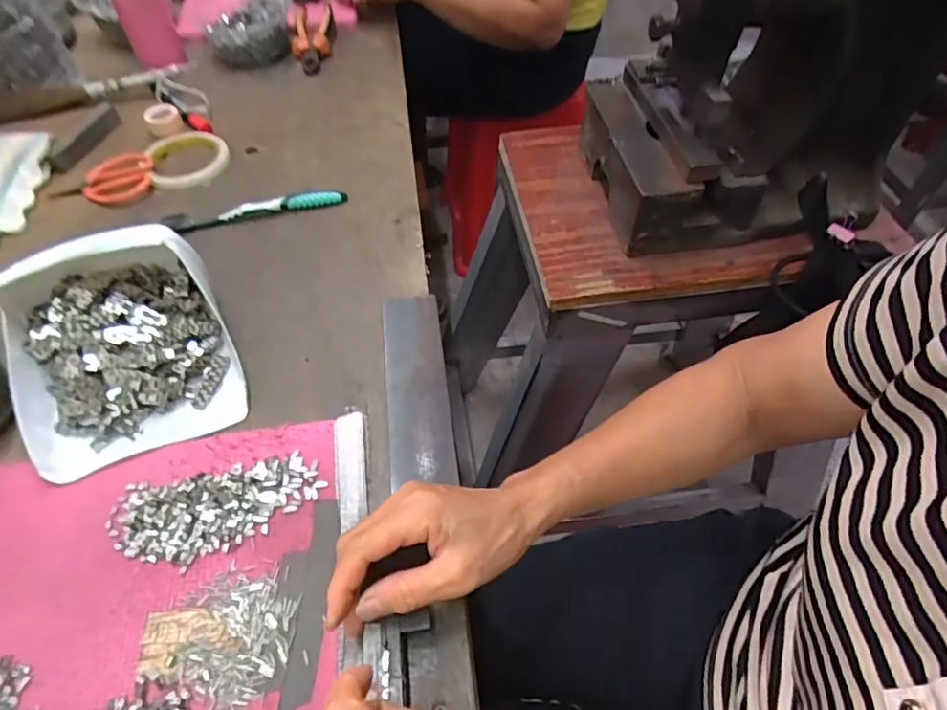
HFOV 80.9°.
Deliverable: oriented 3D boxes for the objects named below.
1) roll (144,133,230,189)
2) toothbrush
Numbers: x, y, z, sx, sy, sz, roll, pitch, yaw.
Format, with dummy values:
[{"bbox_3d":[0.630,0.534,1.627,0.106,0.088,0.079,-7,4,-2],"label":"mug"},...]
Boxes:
[{"bbox_3d":[-0.330,-0.228,0.645,0.086,0.015,0.090,-1,53,1],"label":"roll"},{"bbox_3d":[-0.226,-0.154,0.581,0.182,0.017,0.023,-11,54,-10],"label":"toothbrush"}]

